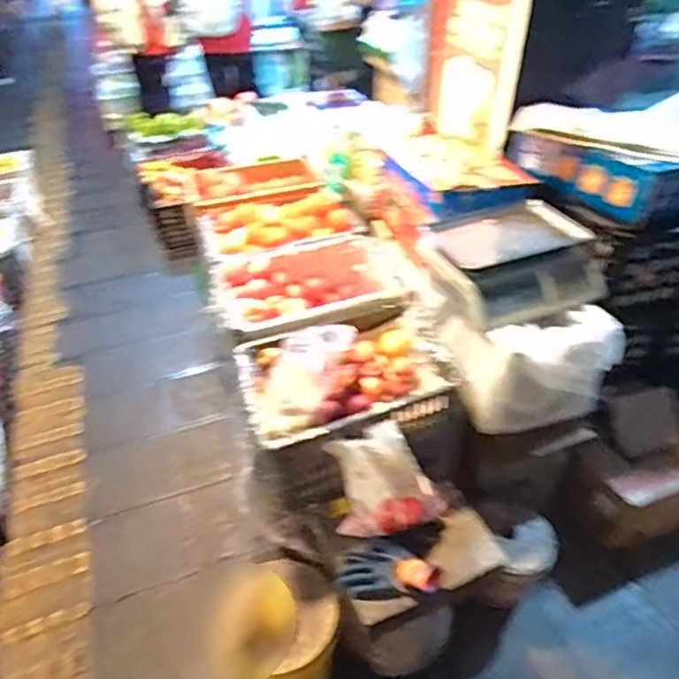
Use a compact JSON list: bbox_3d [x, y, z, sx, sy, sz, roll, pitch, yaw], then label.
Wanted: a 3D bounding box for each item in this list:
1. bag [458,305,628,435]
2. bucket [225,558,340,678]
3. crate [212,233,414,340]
[{"bbox_3d":[0.468,0.083,1.404,0.346,0.239,0.164,-5,39,-6],"label":"bag"},{"bbox_3d":[-0.131,0.681,1.354,0.237,0.302,0.235,0,39,0],"label":"bucket"},{"bbox_3d":[-0.070,-0.102,1.764,0.575,0.192,0.412,-15,41,-17],"label":"crate"}]

